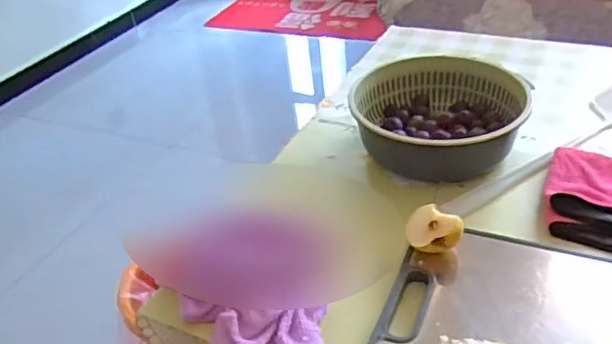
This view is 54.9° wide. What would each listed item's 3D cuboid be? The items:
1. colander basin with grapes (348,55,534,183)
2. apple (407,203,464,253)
[{"bbox_3d":[0.175,-0.075,0.771,0.214,0.070,0.198,-4,36,3],"label":"colander basin with grapes"},{"bbox_3d":[0.134,0.063,0.607,0.047,0.030,0.058,-54,41,-3],"label":"apple"}]

